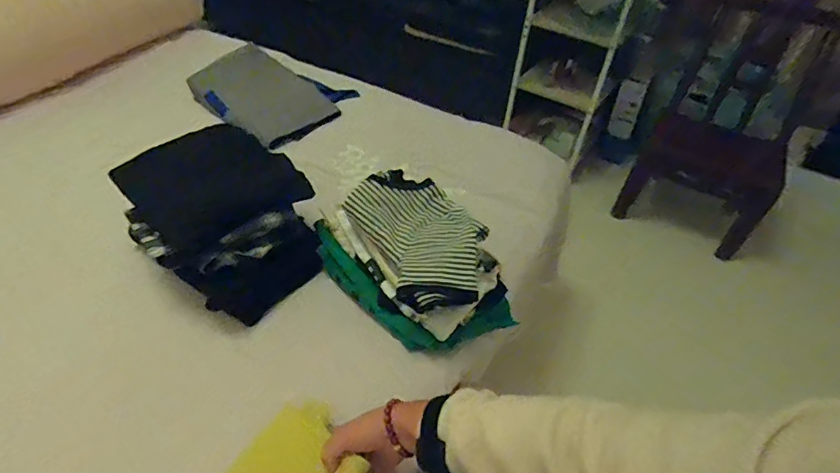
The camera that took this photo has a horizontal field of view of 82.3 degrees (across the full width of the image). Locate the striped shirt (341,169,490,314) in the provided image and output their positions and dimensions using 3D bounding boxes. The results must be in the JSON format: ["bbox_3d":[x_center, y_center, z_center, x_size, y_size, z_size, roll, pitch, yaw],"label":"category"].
[{"bbox_3d":[0.004,-0.004,0.729,0.156,0.058,0.240,-21,50,-23],"label":"striped shirt"}]

